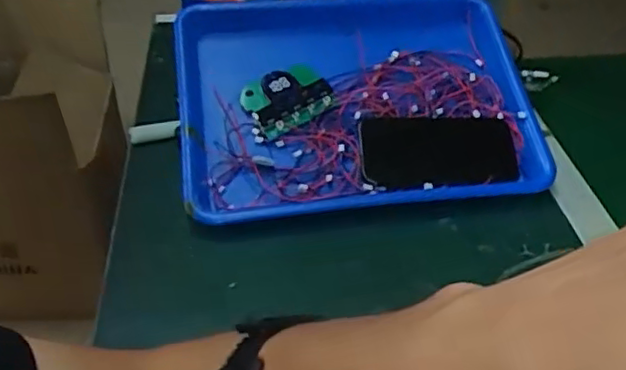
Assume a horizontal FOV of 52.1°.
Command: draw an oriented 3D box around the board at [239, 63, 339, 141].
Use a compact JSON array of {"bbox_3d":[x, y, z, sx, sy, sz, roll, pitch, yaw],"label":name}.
[{"bbox_3d":[-0.025,-0.087,0.627,0.081,0.018,0.072,-31,63,-8],"label":"board"}]

